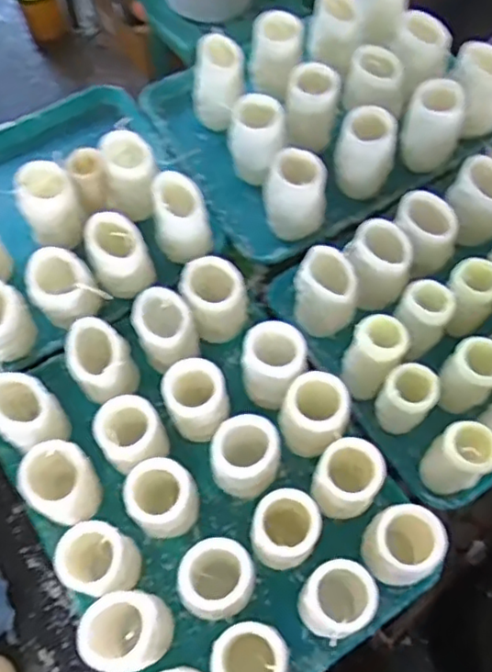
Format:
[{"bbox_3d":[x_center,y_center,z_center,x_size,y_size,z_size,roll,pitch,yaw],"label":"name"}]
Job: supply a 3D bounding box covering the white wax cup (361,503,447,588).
[{"bbox_3d":[0.151,0.206,0.619,0.068,0.115,0.062,-1,66,1],"label":"white wax cup"}]

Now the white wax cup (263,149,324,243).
[{"bbox_3d":[0.059,-0.174,0.778,0.072,0.094,0.069,-1,66,1],"label":"white wax cup"}]

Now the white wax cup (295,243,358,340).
[{"bbox_3d":[0.093,-0.051,0.748,0.064,0.093,0.068,-1,66,1],"label":"white wax cup"}]

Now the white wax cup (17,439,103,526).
[{"bbox_3d":[-0.183,0.151,0.643,0.070,0.095,0.067,-1,66,1],"label":"white wax cup"}]

